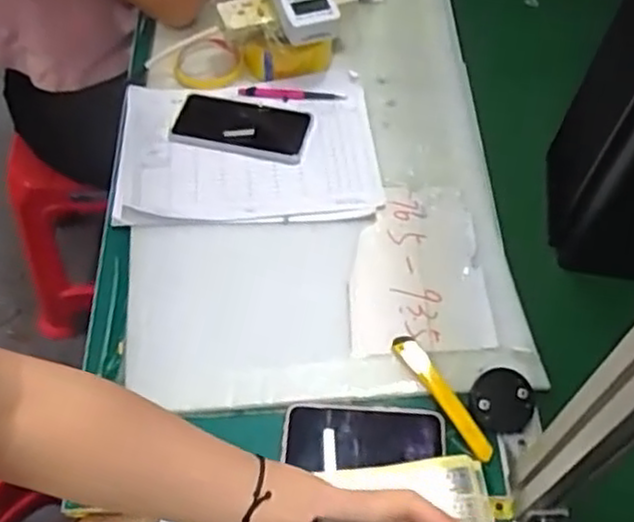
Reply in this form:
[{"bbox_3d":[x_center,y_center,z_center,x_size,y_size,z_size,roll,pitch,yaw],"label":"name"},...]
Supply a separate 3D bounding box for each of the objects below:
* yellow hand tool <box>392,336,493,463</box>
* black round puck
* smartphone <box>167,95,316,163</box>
[{"bbox_3d":[0.121,0.127,0.701,0.022,0.008,0.139,-29,62,-18],"label":"yellow hand tool"},{"bbox_3d":[0.177,0.133,0.694,0.058,0.017,0.056,1,57,-1],"label":"black round puck"},{"bbox_3d":[-0.090,-0.163,0.882,0.161,0.014,0.087,11,58,6],"label":"smartphone"}]

